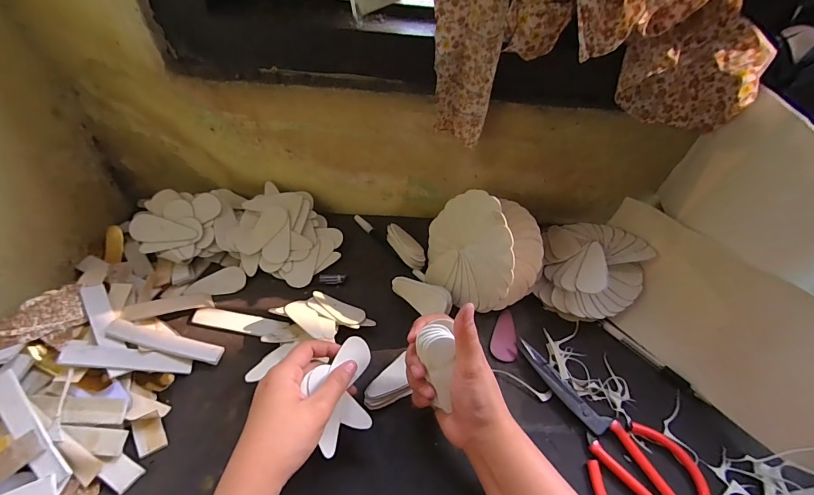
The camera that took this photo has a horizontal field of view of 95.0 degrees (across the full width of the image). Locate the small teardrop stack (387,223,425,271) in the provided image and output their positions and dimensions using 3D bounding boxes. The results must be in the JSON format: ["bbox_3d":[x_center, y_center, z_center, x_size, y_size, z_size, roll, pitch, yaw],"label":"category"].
[{"bbox_3d":[-0.002,-0.005,0.494,0.032,0.028,0.073,-19,55,-21],"label":"small teardrop stack"}]

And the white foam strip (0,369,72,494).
[{"bbox_3d":[-0.314,0.153,0.311,0.021,0.008,0.107,-36,80,-30],"label":"white foam strip"}]

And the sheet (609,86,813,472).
[{"bbox_3d":[0.372,0.031,0.376,0.199,0.224,0.294,-35,62,-30],"label":"sheet"}]

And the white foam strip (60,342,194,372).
[{"bbox_3d":[-0.270,0.110,0.365,0.105,0.006,0.022,15,46,-24],"label":"white foam strip"}]

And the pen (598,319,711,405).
[{"bbox_3d":[0.279,0.127,0.426,0.016,0.007,0.125,-30,60,-28],"label":"pen"}]

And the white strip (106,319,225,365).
[{"bbox_3d":[-0.248,0.099,0.387,0.108,0.007,0.022,20,48,-13],"label":"white strip"}]

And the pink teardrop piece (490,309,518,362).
[{"bbox_3d":[0.114,0.103,0.439,0.029,0.006,0.063,3,48,8],"label":"pink teardrop piece"}]

